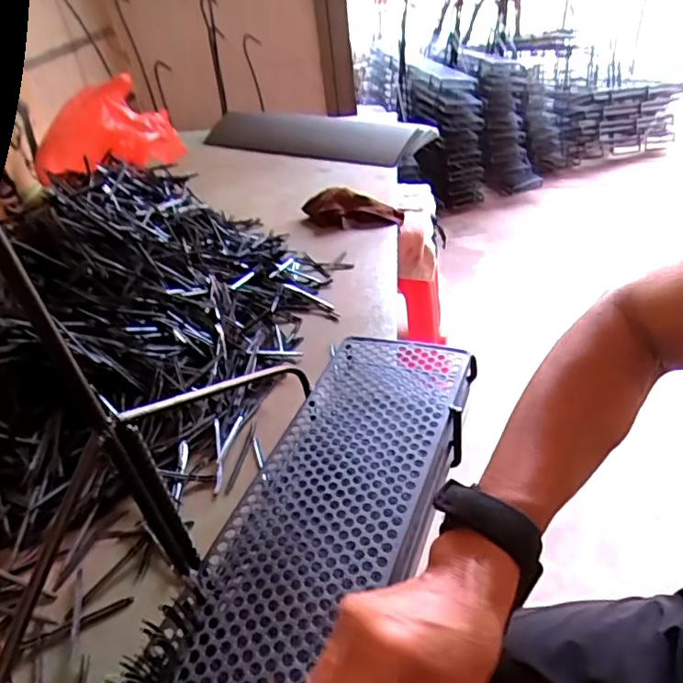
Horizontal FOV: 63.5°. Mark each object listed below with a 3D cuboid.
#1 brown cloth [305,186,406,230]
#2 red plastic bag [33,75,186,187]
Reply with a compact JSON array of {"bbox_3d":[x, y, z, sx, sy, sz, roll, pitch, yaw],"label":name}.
[{"bbox_3d":[0.013,-0.246,1.025,0.189,0.053,0.056,6,39,17],"label":"brown cloth"},{"bbox_3d":[-0.549,-0.472,1.225,0.351,0.162,0.147,-2,37,7],"label":"red plastic bag"}]

